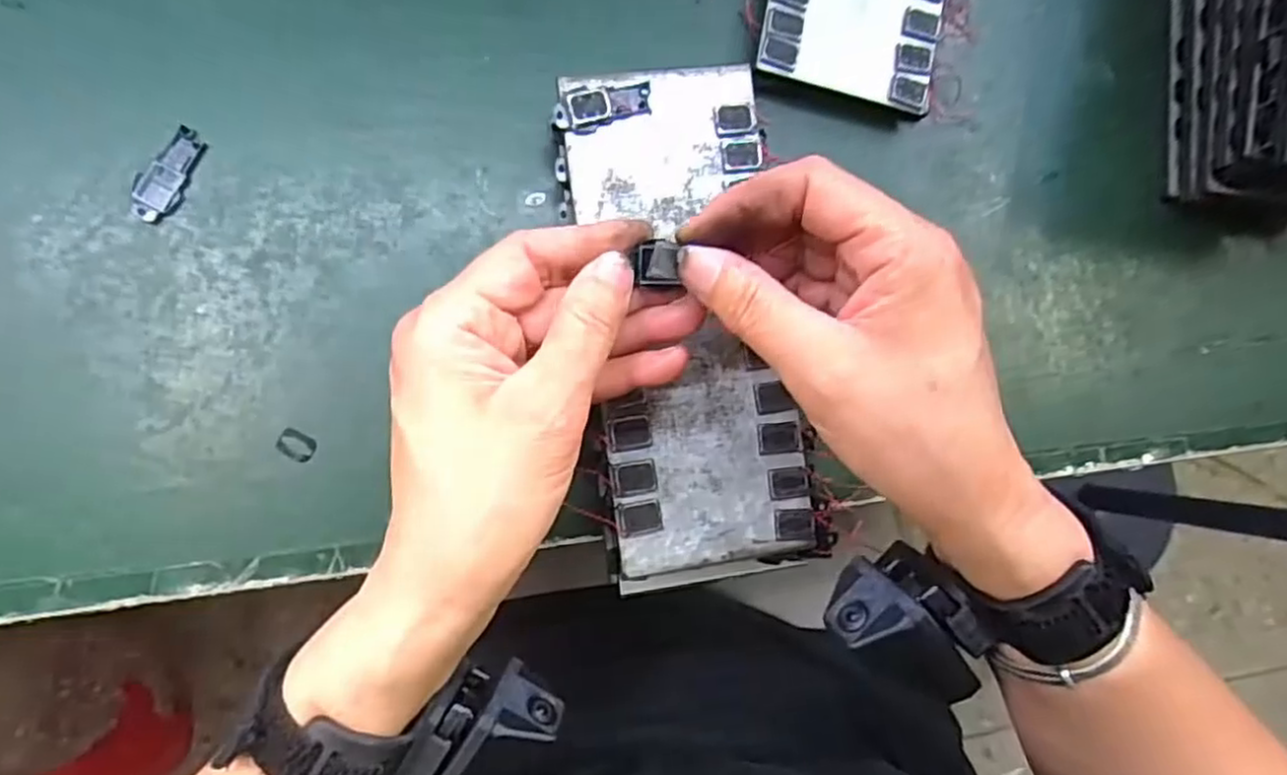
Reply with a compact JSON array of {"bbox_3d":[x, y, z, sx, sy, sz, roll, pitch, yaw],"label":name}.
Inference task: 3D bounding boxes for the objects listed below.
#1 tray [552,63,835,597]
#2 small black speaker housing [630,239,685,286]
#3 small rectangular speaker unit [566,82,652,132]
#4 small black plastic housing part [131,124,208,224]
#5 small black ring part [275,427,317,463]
[{"bbox_3d":[0.017,-0.025,0.304,0.089,0.015,0.207,-11,89,-9],"label":"tray"},{"bbox_3d":[0.005,-0.042,0.249,0.013,0.013,0.014,-3,88,-9],"label":"small black speaker housing"},{"bbox_3d":[-0.014,-0.113,0.297,0.034,0.006,0.016,-12,89,-9],"label":"small rectangular speaker unit"},{"bbox_3d":[-0.190,-0.084,0.296,0.017,0.004,0.039,34,83,-6],"label":"small black plastic housing part"},{"bbox_3d":[-0.141,0.023,0.299,0.015,0.004,0.011,29,83,-7],"label":"small black ring part"}]

